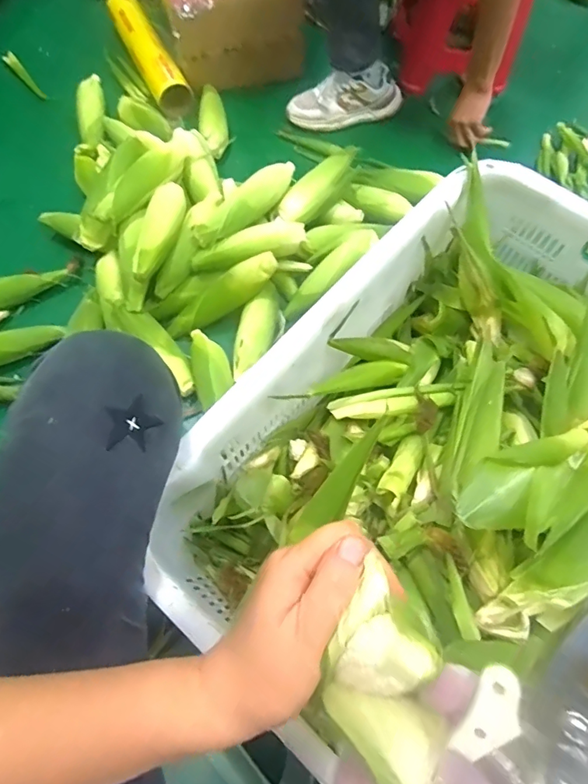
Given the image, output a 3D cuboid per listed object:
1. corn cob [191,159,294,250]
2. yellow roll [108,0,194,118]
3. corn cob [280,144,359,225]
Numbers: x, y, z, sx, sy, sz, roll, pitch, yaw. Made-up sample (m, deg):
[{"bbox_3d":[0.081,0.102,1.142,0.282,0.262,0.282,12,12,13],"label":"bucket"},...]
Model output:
[{"bbox_3d":[-0.089,-0.369,0.897,0.250,0.051,0.063,-42,73,-16],"label":"corn cob"},{"bbox_3d":[-0.371,-0.875,1.184,0.097,0.086,0.404,-24,69,-10],"label":"yellow roll"},{"bbox_3d":[0.054,-0.416,0.959,0.076,0.055,0.219,38,72,15],"label":"corn cob"}]

